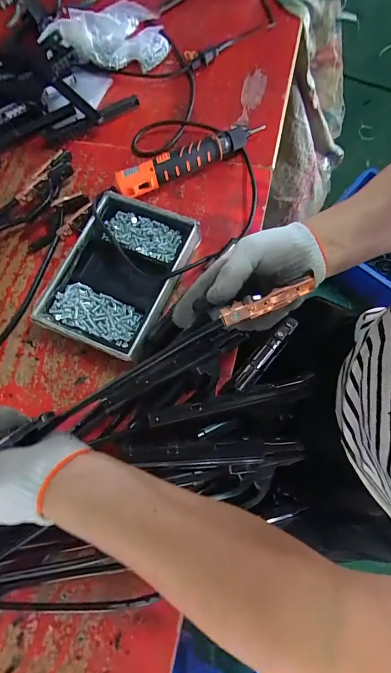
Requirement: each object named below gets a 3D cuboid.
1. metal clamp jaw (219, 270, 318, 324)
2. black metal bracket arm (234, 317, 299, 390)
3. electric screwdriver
[{"bbox_3d":[0.068,-0.035,0.341,0.092,0.011,0.016,-22,72,-5],"label":"metal clamp jaw"},{"bbox_3d":[0.106,0.022,0.517,0.024,0.012,0.177,37,49,13],"label":"black metal bracket arm"},{"bbox_3d":[-0.002,-0.290,0.575,0.267,0.040,0.041,-30,72,-5],"label":"electric screwdriver"}]

